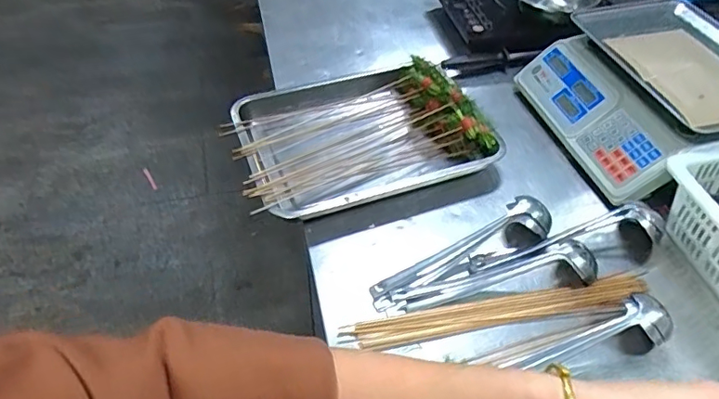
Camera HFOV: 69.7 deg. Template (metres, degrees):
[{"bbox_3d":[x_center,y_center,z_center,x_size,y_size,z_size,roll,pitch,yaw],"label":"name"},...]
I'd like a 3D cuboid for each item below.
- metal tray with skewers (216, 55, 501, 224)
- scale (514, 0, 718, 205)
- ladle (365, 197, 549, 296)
[{"bbox_3d":[-0.005,-0.112,0.852,0.387,0.072,0.281,-15,49,-14],"label":"metal tray with skewers"},{"bbox_3d":[0.490,-0.180,0.874,0.306,0.134,0.345,-10,48,-10],"label":"scale"},{"bbox_3d":[0.139,0.067,0.718,0.270,0.063,0.058,-17,50,-16],"label":"ladle"}]

